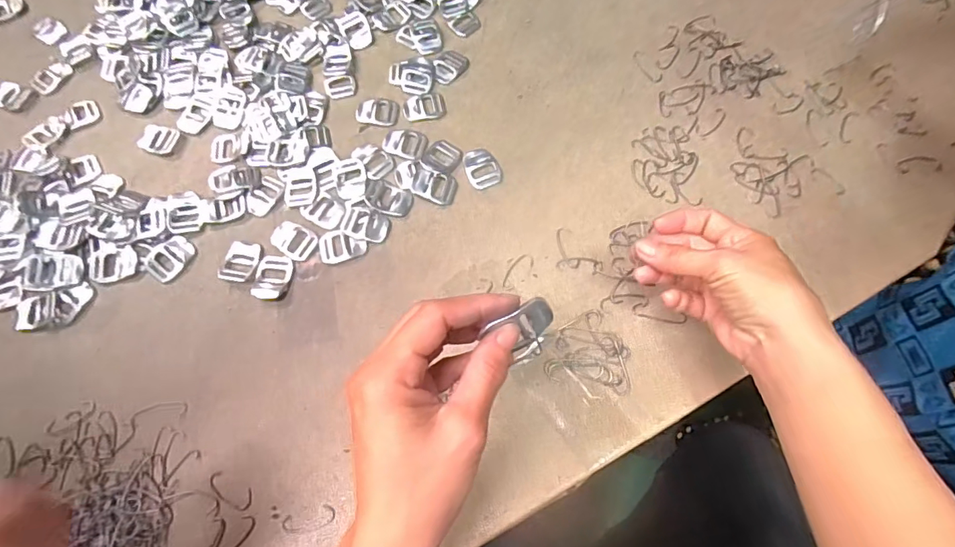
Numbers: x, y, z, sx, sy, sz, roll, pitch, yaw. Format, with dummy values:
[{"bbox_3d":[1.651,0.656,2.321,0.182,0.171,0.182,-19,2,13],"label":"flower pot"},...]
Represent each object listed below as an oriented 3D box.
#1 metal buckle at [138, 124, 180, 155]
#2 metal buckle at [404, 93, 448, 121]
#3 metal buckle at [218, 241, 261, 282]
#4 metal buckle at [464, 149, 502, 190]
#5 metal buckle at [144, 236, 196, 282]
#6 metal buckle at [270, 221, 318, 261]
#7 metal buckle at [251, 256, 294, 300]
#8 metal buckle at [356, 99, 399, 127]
[{"bbox_3d":[-0.295,-0.125,0.454,0.033,0.004,0.027,12,69,8],"label":"metal buckle"},{"bbox_3d":[-0.050,-0.156,0.459,0.038,0.004,0.027,-8,67,0],"label":"metal buckle"},{"bbox_3d":[-0.195,-0.010,0.405,0.027,0.007,0.035,8,68,6],"label":"metal buckle"},{"bbox_3d":[0.004,-0.093,0.431,0.030,0.004,0.038,-14,68,-3],"label":"metal buckle"},{"bbox_3d":[-0.256,-0.013,0.409,0.027,0.006,0.039,33,73,15],"label":"metal buckle"},{"bbox_3d":[-0.154,-0.029,0.410,0.038,0.004,0.027,28,72,13],"label":"metal buckle"},{"bbox_3d":[-0.166,0.003,0.399,0.028,0.004,0.038,3,68,4],"label":"metal buckle"},{"bbox_3d":[-0.093,-0.152,0.457,0.040,0.004,0.028,9,68,7],"label":"metal buckle"}]

